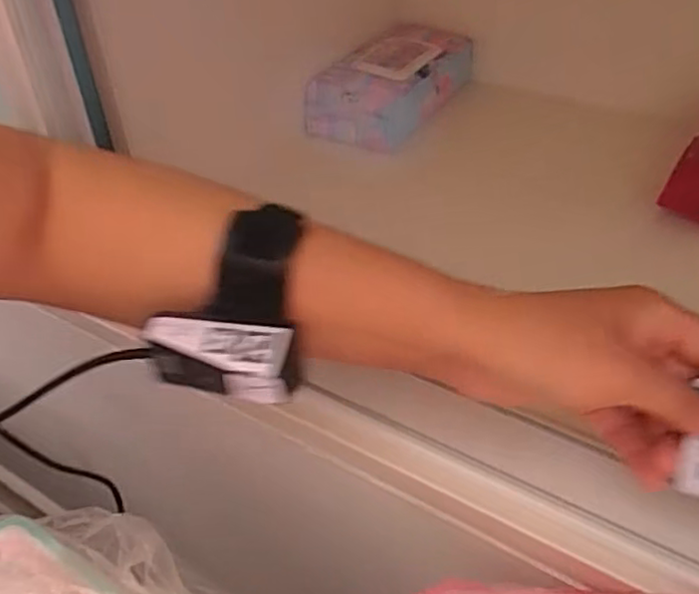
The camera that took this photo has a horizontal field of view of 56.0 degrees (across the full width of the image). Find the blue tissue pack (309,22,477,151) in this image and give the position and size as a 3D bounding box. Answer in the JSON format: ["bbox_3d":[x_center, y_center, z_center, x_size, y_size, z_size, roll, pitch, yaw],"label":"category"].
[{"bbox_3d":[0.049,-0.226,0.691,0.102,0.055,0.227,22,46,27],"label":"blue tissue pack"}]

